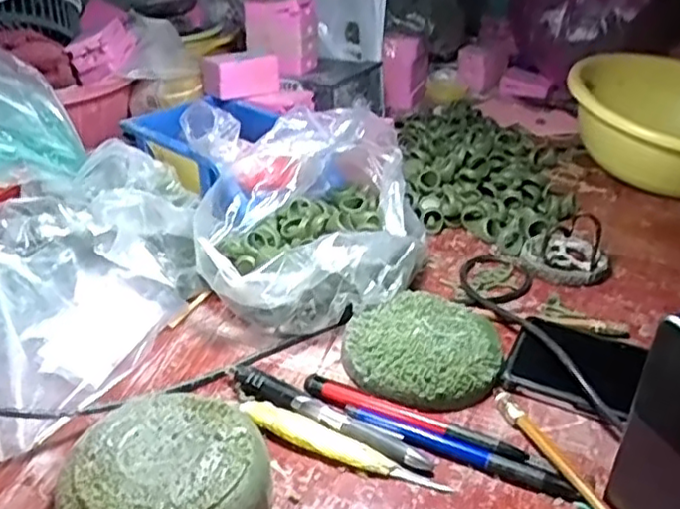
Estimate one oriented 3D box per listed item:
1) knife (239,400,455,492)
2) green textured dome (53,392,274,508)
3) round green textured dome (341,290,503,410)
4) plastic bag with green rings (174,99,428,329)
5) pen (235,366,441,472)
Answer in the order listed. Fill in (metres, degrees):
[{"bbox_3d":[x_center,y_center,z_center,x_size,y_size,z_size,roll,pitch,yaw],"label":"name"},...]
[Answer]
[{"bbox_3d":[-0.002,0.112,0.396,0.130,0.008,0.017,16,34,22],"label":"knife"},{"bbox_3d":[-0.088,0.120,0.352,0.100,0.036,0.097,5,31,4],"label":"green textured dome"},{"bbox_3d":[0.058,0.063,0.463,0.097,0.022,0.100,2,31,-1],"label":"round green textured dome"},{"bbox_3d":[-0.028,-0.035,0.542,0.184,0.106,0.201,-2,31,-7],"label":"plastic bag with green rings"},{"bbox_3d":[-0.008,0.099,0.414,0.138,0.012,0.015,19,35,25],"label":"pen"}]

